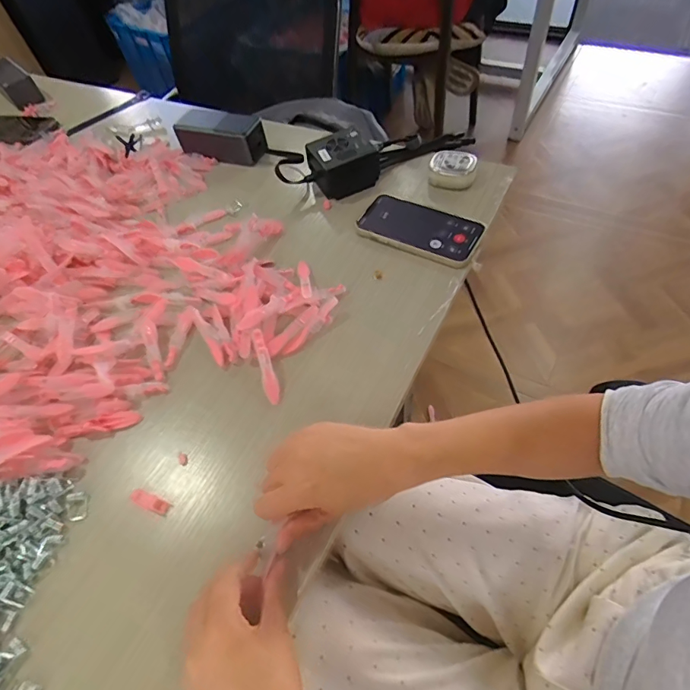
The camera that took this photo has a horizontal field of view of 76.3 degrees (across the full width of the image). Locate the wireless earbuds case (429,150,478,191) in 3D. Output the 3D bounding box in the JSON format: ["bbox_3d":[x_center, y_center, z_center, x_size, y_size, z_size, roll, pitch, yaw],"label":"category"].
[{"bbox_3d":[0.141,-0.228,0.575,0.059,0.034,0.040,10,59,12],"label":"wireless earbuds case"}]

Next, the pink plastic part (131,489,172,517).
[{"bbox_3d":[-0.169,0.136,0.381,0.036,0.007,0.012,18,60,18],"label":"pink plastic part"}]

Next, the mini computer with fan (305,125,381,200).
[{"bbox_3d":[-0.003,-0.245,0.588,0.083,0.049,0.070,-21,58,-8],"label":"mini computer with fan"}]

